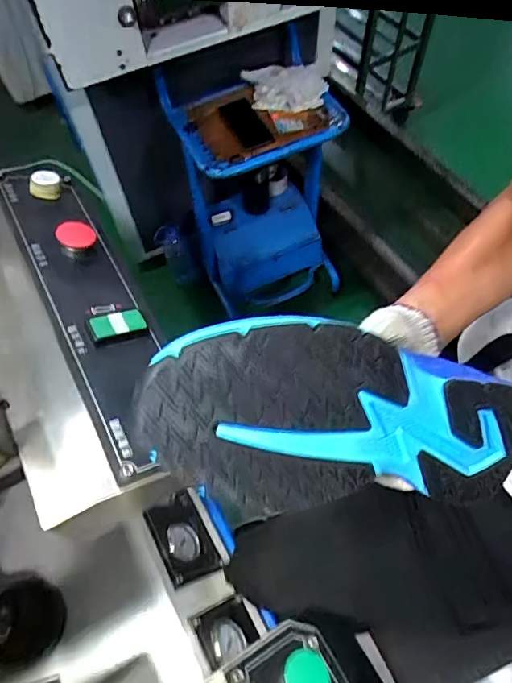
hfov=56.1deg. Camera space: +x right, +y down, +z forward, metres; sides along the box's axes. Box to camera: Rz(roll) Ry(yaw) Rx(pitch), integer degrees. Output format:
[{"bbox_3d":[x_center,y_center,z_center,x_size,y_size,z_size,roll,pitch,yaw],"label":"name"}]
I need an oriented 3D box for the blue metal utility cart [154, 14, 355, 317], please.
[{"bbox_3d":[0.009,-0.436,1.386,0.421,0.670,0.380,-14,61,-5],"label":"blue metal utility cart"}]

